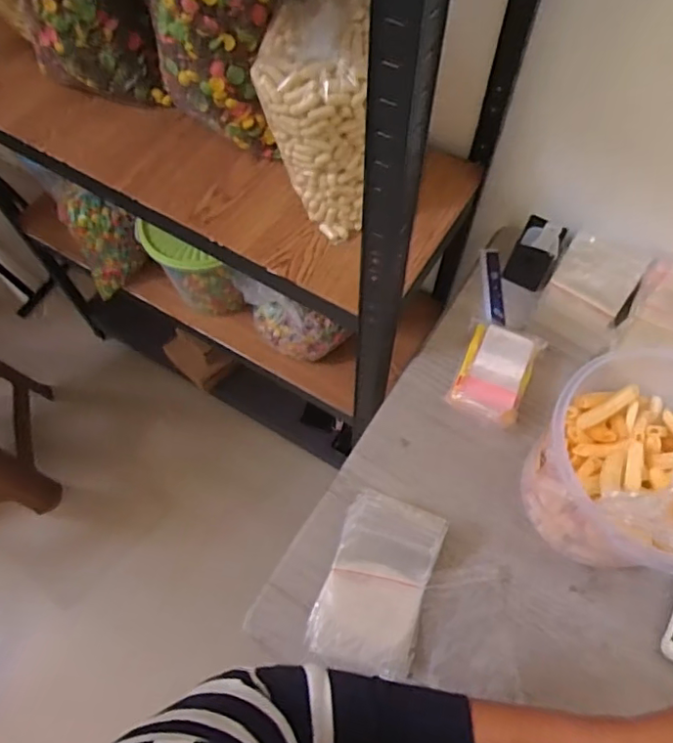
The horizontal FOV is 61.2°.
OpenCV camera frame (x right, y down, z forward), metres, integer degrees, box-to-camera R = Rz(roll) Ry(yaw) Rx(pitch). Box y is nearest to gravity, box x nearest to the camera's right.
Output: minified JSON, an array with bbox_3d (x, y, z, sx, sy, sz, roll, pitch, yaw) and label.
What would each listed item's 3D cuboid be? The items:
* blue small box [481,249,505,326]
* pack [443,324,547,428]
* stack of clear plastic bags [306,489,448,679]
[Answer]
[{"bbox_3d":[0.229,-0.127,0.831,0.028,0.013,0.130,3,65,2],"label":"blue small box"},{"bbox_3d":[0.204,0.004,0.737,0.091,0.048,0.137,23,67,11],"label":"pack"},{"bbox_3d":[0.045,0.237,0.639,0.114,0.048,0.179,15,66,8],"label":"stack of clear plastic bags"}]

